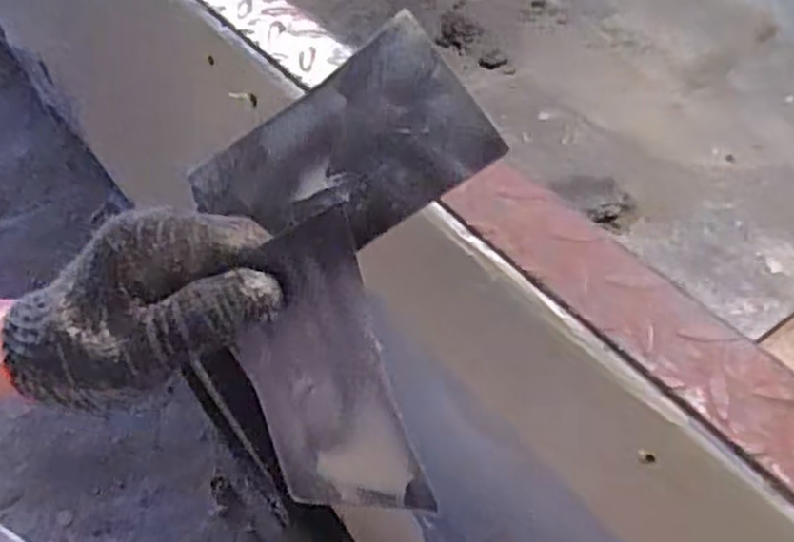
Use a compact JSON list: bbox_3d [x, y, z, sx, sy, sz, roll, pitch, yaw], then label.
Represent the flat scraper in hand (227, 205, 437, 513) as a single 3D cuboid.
[{"bbox_3d":[-0.032,0.043,0.295,0.064,0.124,0.004,-9,20,24],"label":"flat scraper in hand"}]

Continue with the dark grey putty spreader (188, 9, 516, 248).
[{"bbox_3d":[-0.021,-0.043,0.297,0.109,0.005,0.066,-36,92,6],"label":"dark grey putty spreader"}]

